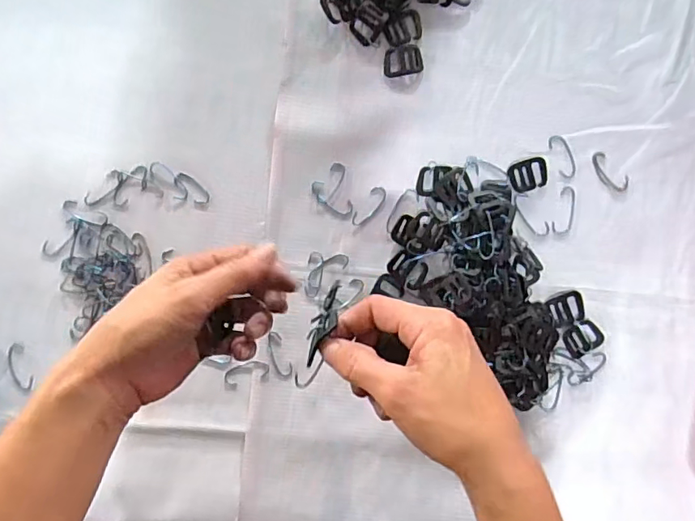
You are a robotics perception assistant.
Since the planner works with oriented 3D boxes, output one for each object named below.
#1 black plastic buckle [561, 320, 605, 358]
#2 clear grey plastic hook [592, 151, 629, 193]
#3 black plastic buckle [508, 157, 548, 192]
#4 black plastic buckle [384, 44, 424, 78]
[{"bbox_3d":[0.199,0.065,0.434,0.031,0.004,0.027,-30,90,1],"label":"black plastic buckle"},{"bbox_3d":[0.222,-0.074,0.437,0.040,0.004,0.017,42,91,0],"label":"clear grey plastic hook"},{"bbox_3d":[0.153,-0.073,0.434,0.033,0.004,0.025,-11,91,1],"label":"black plastic buckle"},{"bbox_3d":[0.047,-0.169,0.435,0.033,0.004,0.025,-9,91,1],"label":"black plastic buckle"}]

